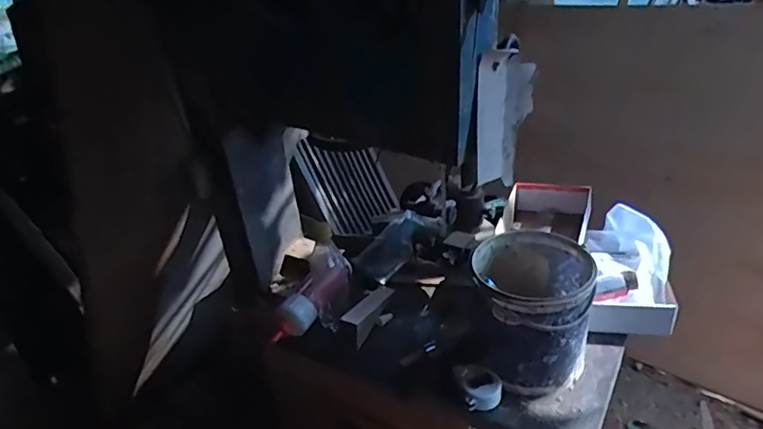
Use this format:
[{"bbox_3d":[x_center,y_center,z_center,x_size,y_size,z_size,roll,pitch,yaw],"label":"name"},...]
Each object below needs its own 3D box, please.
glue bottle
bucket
[{"bbox_3d":[-0.124,0.160,1.000,0.059,0.079,0.213,21,55,36],"label":"glue bottle"},{"bbox_3d":[0.230,0.145,0.838,0.172,0.174,0.201,6,30,16],"label":"bucket"}]

